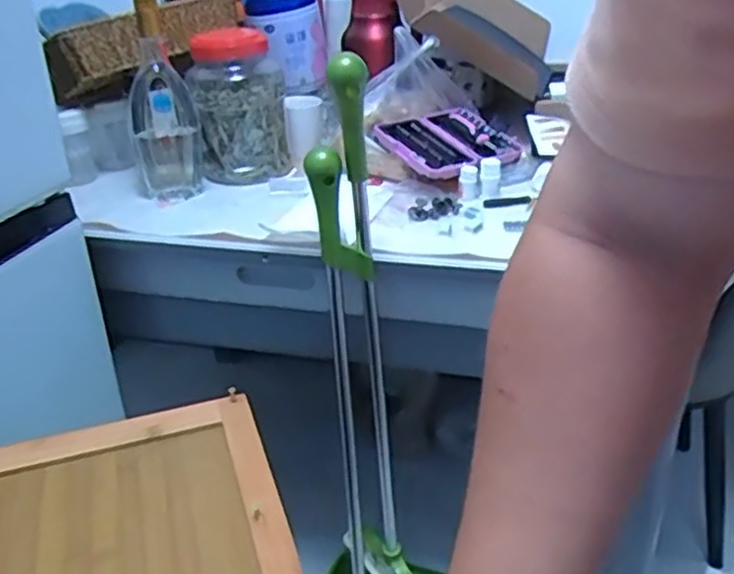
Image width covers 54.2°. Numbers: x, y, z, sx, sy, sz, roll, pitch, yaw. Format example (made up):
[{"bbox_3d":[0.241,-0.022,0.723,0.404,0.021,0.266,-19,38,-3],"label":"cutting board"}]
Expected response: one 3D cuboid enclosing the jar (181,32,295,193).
[{"bbox_3d":[-0.197,-0.280,1.118,0.140,0.224,0.111,-4,27,-6],"label":"jar"}]

